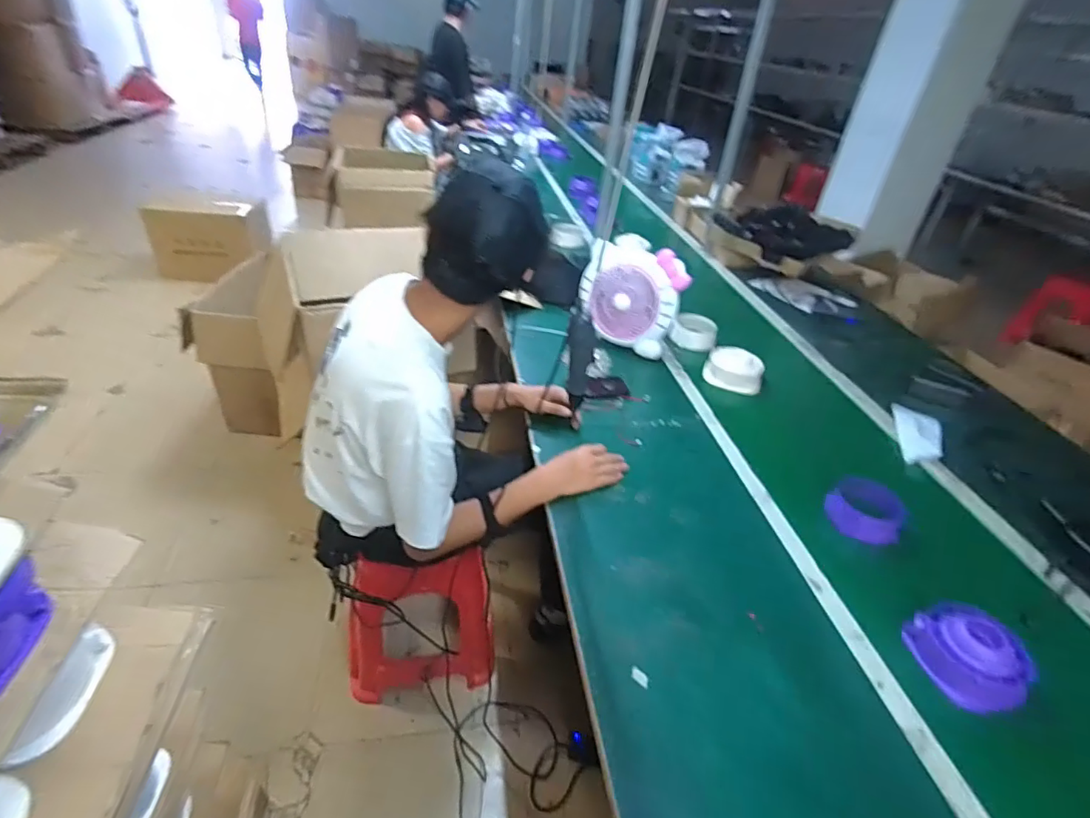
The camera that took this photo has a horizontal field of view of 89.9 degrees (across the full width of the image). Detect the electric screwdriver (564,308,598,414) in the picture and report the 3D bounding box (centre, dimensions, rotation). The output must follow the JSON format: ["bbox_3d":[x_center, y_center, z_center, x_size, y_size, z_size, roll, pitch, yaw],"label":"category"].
[{"bbox_3d":[0.057,-0.076,0.886,0.045,0.183,0.029,10,36,4],"label":"electric screwdriver"}]

